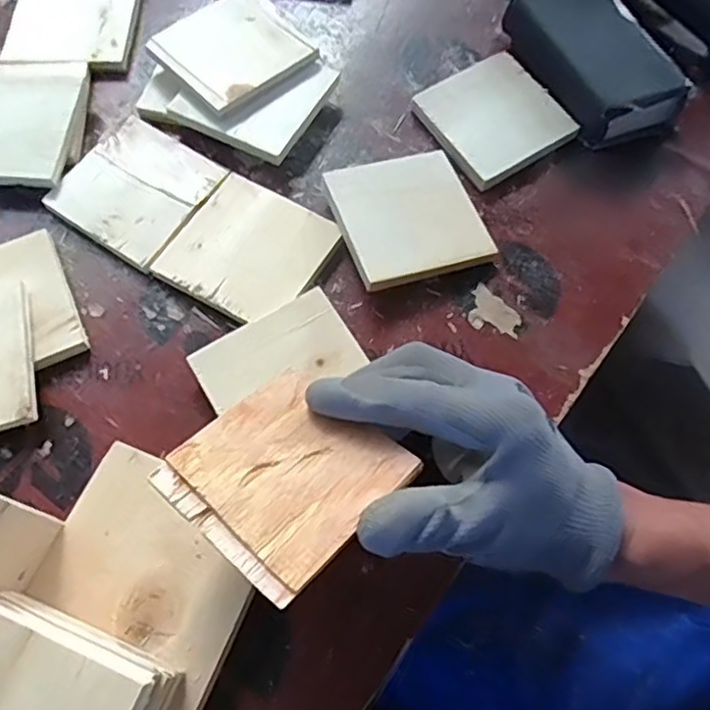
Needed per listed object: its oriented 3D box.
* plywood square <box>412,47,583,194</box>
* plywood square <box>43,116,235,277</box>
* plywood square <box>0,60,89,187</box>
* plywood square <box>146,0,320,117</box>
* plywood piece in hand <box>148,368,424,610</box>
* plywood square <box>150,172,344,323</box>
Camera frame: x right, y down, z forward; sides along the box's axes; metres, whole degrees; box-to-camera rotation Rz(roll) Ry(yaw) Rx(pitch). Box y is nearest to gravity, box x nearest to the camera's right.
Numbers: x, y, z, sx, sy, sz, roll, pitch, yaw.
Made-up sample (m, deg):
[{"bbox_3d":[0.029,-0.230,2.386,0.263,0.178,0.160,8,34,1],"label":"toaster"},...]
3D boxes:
[{"bbox_3d":[0.099,-0.170,0.458,0.088,0.017,0.086,-30,71,-14],"label":"plywood square"},{"bbox_3d":[-0.145,-0.110,0.430,0.087,0.013,0.092,30,69,11],"label":"plywood square"},{"bbox_3d":[-0.239,-0.164,0.441,0.089,0.015,0.109,0,66,-2],"label":"plywood square"},{"bbox_3d":[-0.089,-0.220,0.457,0.091,0.009,0.091,-38,71,-14],"label":"plywood square"},{"bbox_3d":[-0.031,0.052,0.286,0.085,0.004,0.087,35,55,25],"label":"plywood piece in hand"},{"bbox_3d":[-0.067,-0.068,0.408,0.090,0.004,0.089,28,68,10],"label":"plywood square"}]

